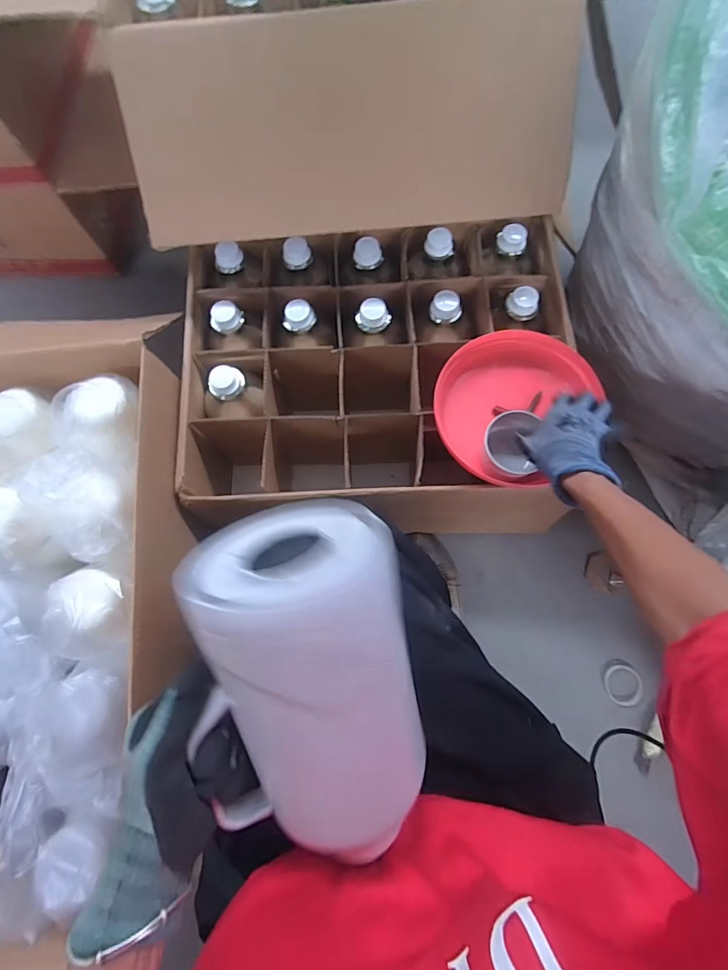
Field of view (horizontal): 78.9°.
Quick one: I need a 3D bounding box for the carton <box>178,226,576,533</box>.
[{"bbox_3d":[0.022,-0.173,0.852,0.615,0.359,0.463,-6,75,0],"label":"carton"}]

